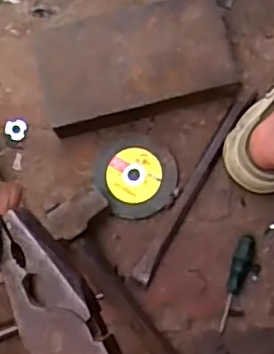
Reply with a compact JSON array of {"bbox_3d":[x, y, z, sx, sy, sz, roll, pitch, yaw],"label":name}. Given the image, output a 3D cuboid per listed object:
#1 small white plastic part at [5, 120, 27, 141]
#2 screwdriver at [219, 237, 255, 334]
[{"bbox_3d":[-0.151,-0.058,0.743,0.026,0.004,0.025,11,82,2],"label":"small white plastic part"},{"bbox_3d":[0.116,0.124,0.709,0.024,0.018,0.113,21,82,4],"label":"screwdriver"}]

